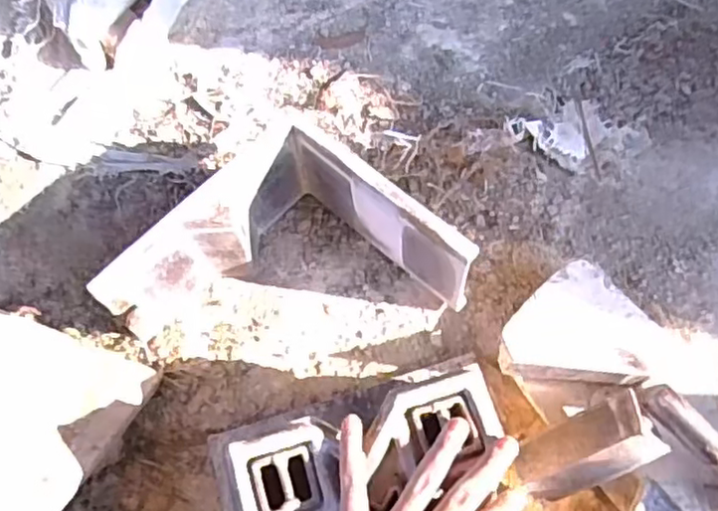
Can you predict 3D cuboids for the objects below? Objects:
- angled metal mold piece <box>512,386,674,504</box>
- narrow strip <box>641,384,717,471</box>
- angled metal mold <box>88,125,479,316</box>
[{"bbox_3d":[0.182,0.158,0.542,0.114,0.027,0.055,-37,67,28],"label":"angled metal mold piece"},{"bbox_3d":[0.265,0.144,0.515,0.024,0.007,0.109,-48,70,15],"label":"narrow strip"},{"bbox_3d":[-0.064,-0.027,0.616,0.297,0.129,0.145,-5,67,0],"label":"angled metal mold"}]

